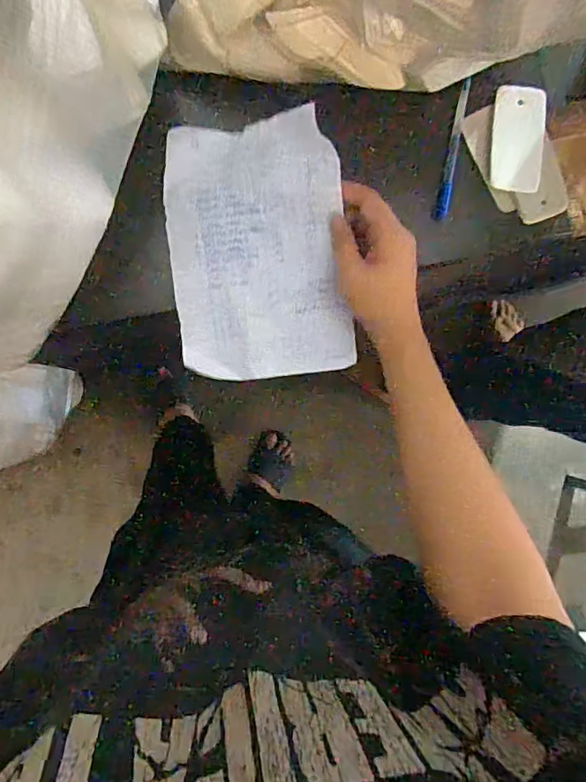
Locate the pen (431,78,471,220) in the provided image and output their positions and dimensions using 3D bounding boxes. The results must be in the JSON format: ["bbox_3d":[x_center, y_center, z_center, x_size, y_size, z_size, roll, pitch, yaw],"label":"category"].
[{"bbox_3d":[0.157,-0.238,0.503,0.015,0.010,0.135,9,90,-5],"label":"pen"}]

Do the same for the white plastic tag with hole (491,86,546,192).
[{"bbox_3d":[0.225,-0.251,0.508,0.054,0.008,0.101,6,90,-5],"label":"white plastic tag with hole"}]

